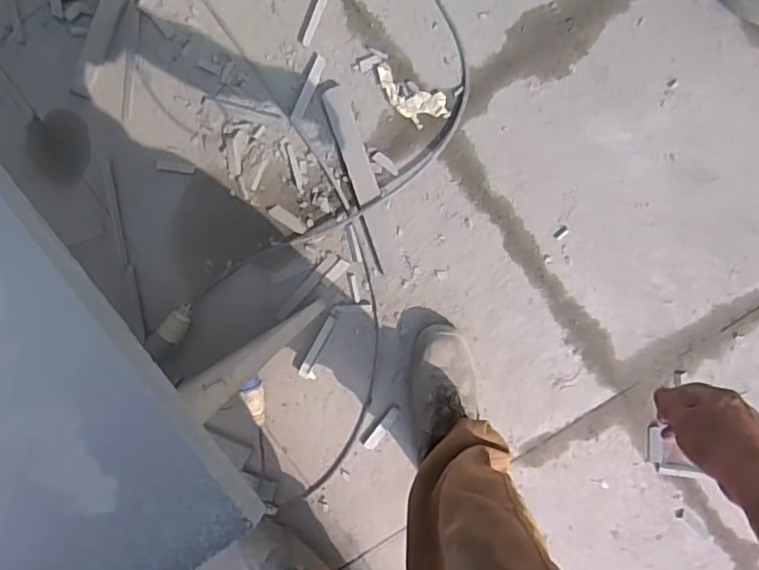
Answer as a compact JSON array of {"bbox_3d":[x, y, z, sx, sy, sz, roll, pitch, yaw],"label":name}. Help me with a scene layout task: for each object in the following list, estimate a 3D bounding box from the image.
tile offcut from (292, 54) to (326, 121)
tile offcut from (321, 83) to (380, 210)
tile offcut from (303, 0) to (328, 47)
[{"bbox_3d":[-0.127,-0.352,1.020,0.020,0.005,0.120,26,99,0],"label":"tile offcut"},{"bbox_3d":[-0.050,-0.251,1.026,0.043,0.013,0.208,-18,97,7],"label":"tile offcut"},{"bbox_3d":[-0.113,-0.467,1.003,0.015,0.005,0.093,24,99,1],"label":"tile offcut"}]

